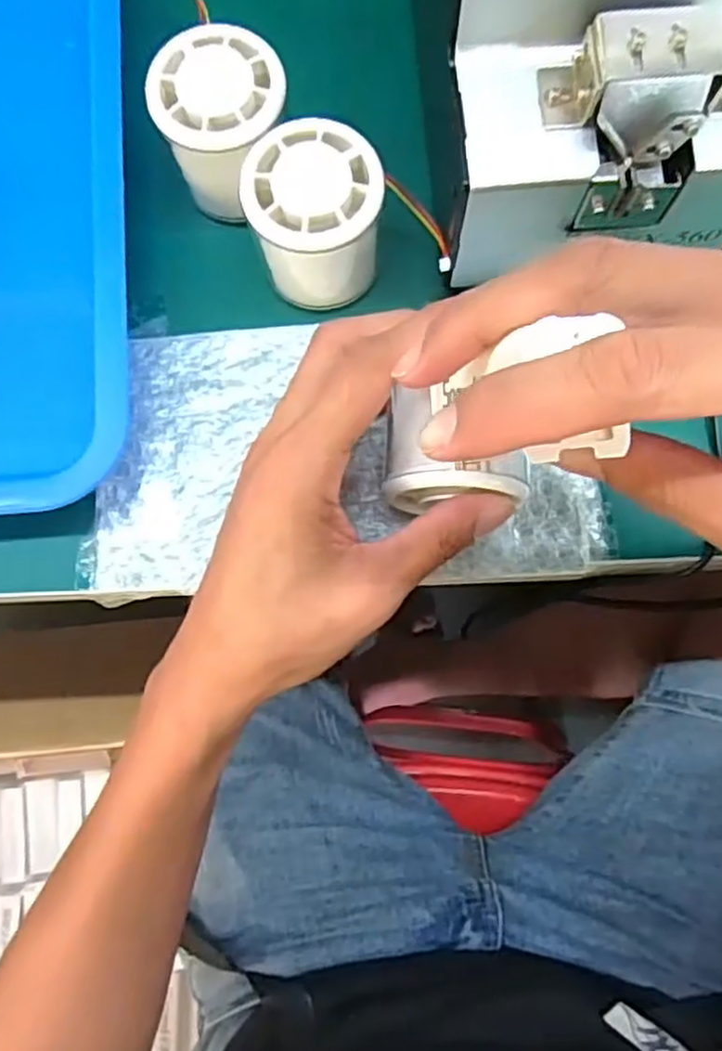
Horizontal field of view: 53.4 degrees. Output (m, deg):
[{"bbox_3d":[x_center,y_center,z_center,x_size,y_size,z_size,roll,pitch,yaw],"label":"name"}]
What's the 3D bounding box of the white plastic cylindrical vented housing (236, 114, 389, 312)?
[{"bbox_3d":[-0.020,-0.133,0.315,0.055,0.054,0.054,-16,80,-2],"label":"white plastic cylindrical vented housing"}]

